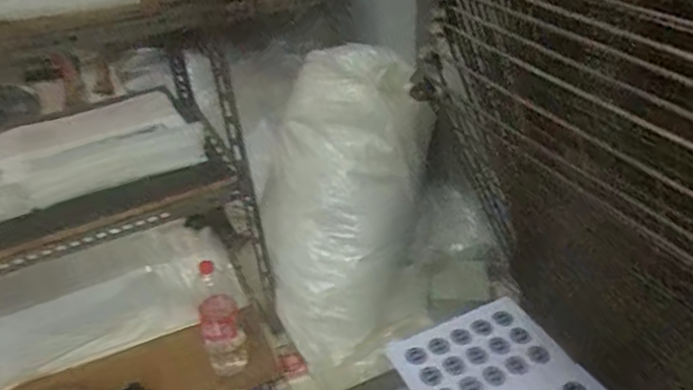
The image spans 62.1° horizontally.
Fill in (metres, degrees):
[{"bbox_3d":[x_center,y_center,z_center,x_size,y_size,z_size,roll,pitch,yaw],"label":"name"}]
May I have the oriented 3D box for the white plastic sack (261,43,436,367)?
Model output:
[{"bbox_3d":[-0.012,0.015,1.435,0.380,0.729,0.262,9,6,18],"label":"white plastic sack"}]

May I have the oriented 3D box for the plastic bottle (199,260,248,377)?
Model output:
[{"bbox_3d":[-0.280,0.290,1.275,0.092,0.318,0.086,-9,33,-8],"label":"plastic bottle"}]

